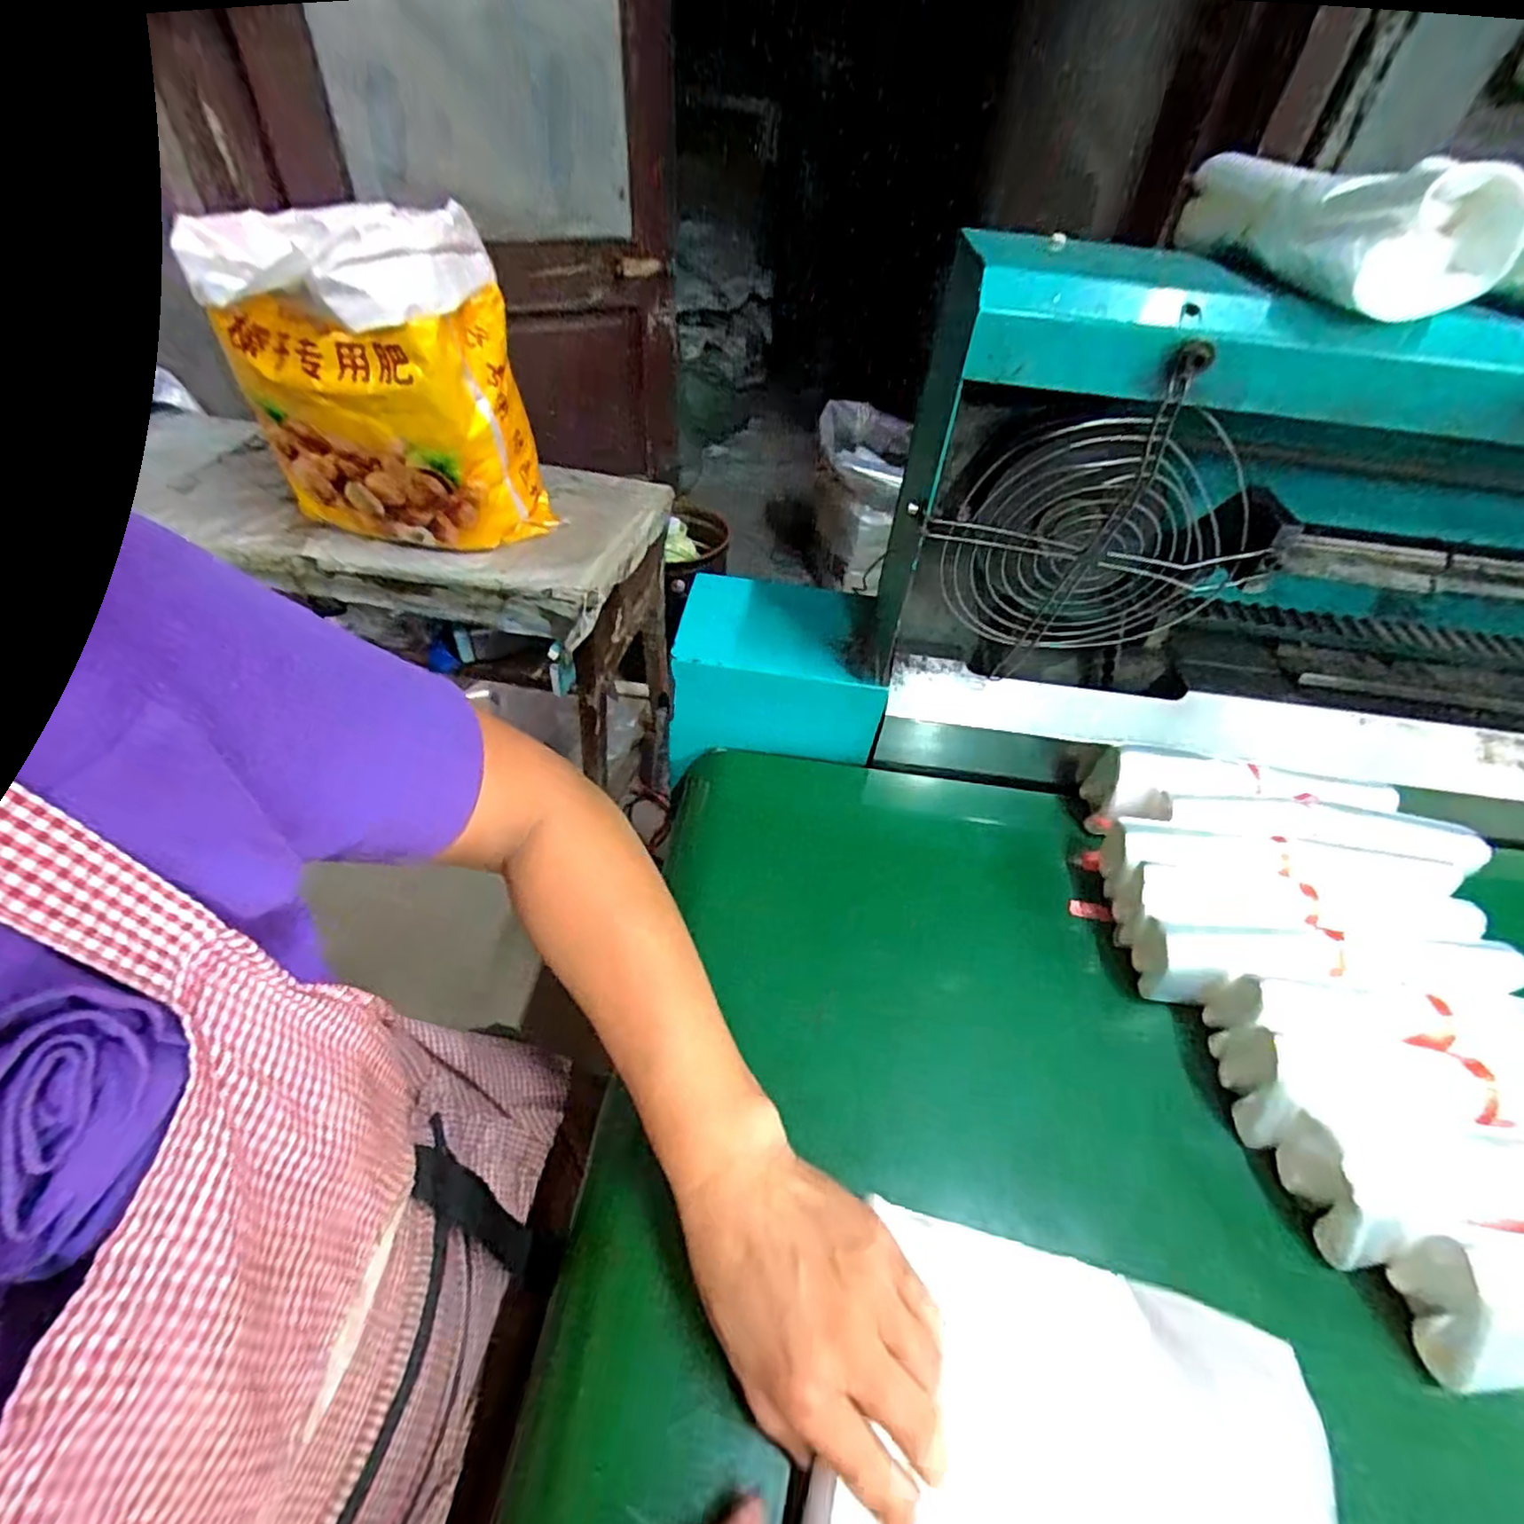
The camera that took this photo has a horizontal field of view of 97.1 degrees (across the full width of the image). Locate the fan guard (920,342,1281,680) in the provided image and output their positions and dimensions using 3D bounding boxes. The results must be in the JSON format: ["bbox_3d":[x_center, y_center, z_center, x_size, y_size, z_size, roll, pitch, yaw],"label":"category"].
[{"bbox_3d":[0.202,-0.133,0.419,0.168,0.180,0.027,-20,49,32],"label":"fan guard"}]

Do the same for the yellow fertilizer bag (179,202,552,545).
[{"bbox_3d":[-0.498,-0.493,0.888,0.325,0.362,0.243,19,48,12],"label":"yellow fertilizer bag"}]

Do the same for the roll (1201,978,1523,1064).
[{"bbox_3d":[0.380,0.161,0.396,0.205,0.053,0.039,6,47,0],"label":"roll"}]

